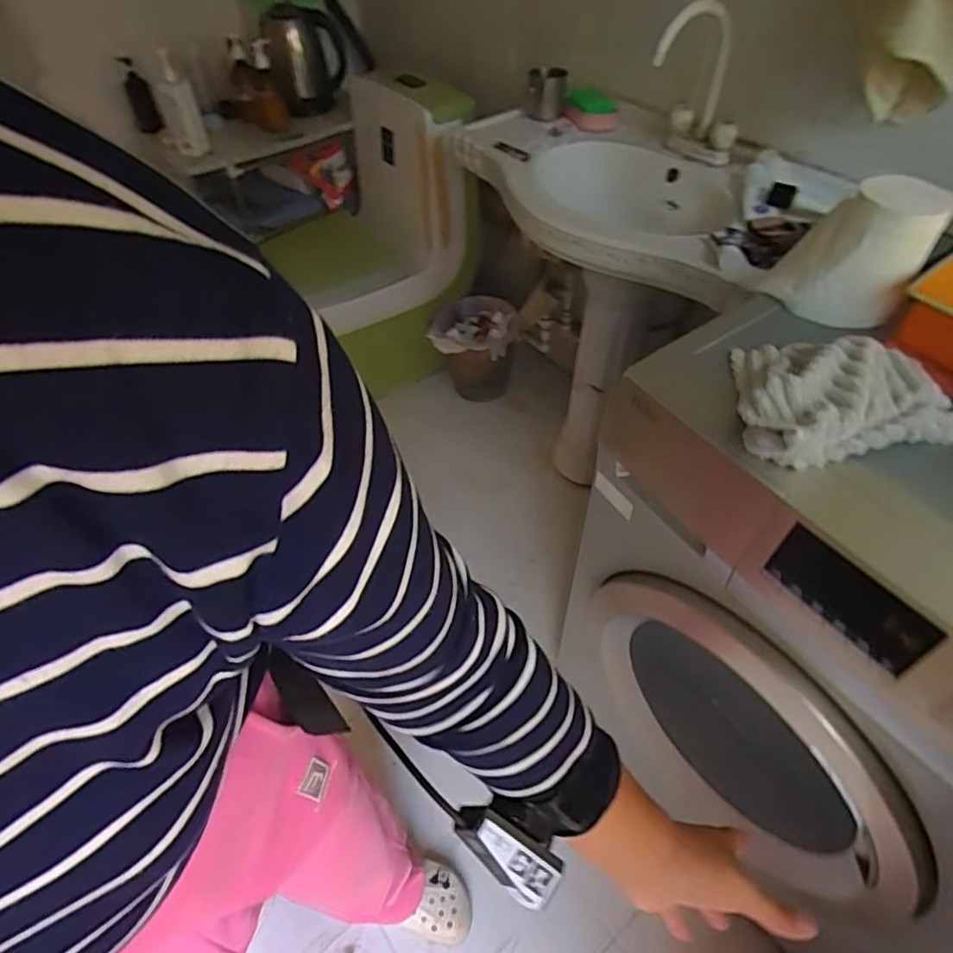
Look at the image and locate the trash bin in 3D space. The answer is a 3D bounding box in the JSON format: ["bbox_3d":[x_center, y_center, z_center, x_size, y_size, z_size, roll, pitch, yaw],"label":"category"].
[{"bbox_3d":[-0.010,-0.359,1.792,0.251,0.225,0.268,-1,49,1],"label":"trash bin"}]

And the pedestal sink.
[{"bbox_3d":[0.281,-0.312,1.352,0.762,0.734,0.407,30,57,25],"label":"pedestal sink"}]

